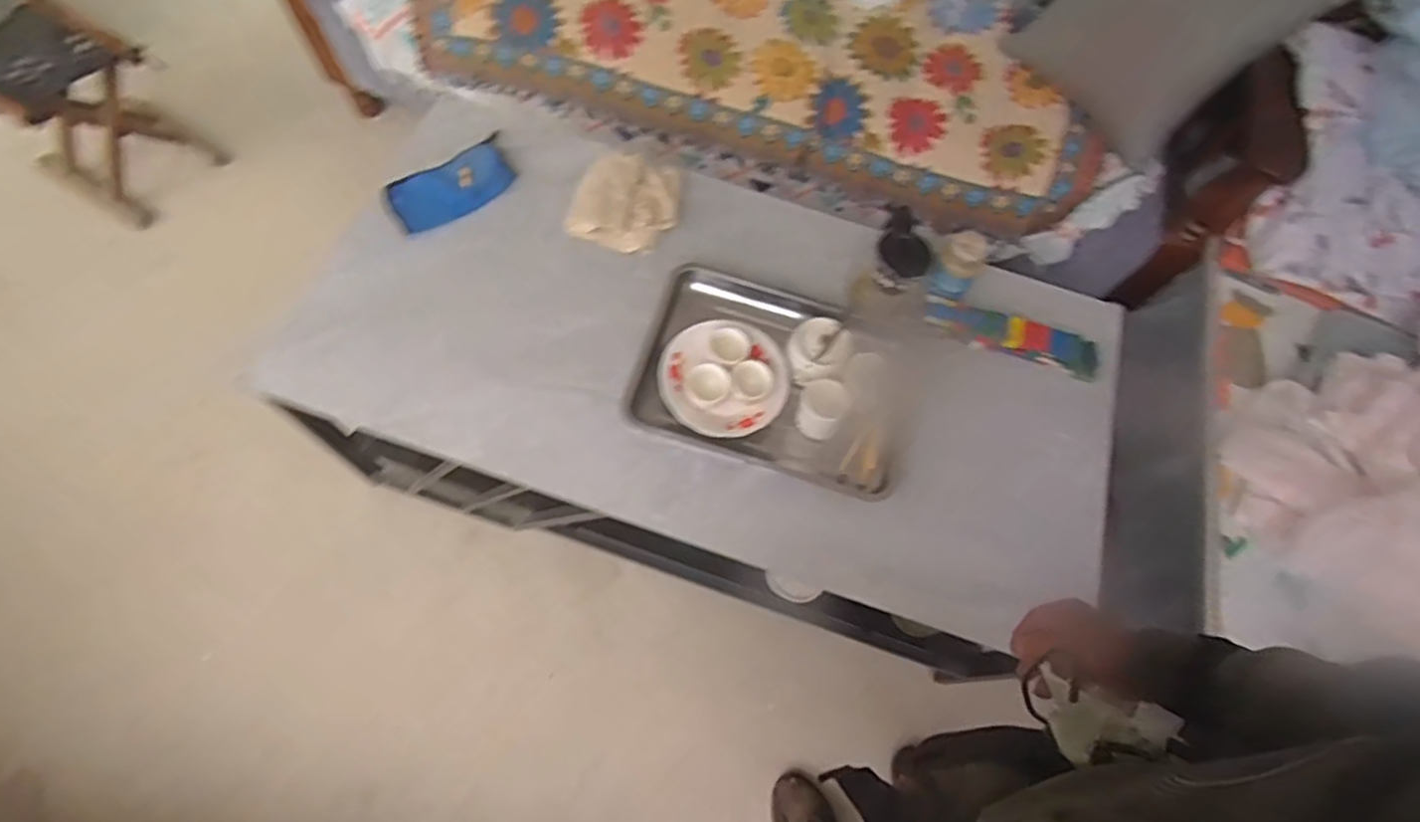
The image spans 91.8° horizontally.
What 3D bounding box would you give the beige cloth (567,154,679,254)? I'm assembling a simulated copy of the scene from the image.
[{"bbox_3d":[-0.130,-0.332,1.076,0.160,0.055,0.170,14,66,2],"label":"beige cloth"}]

